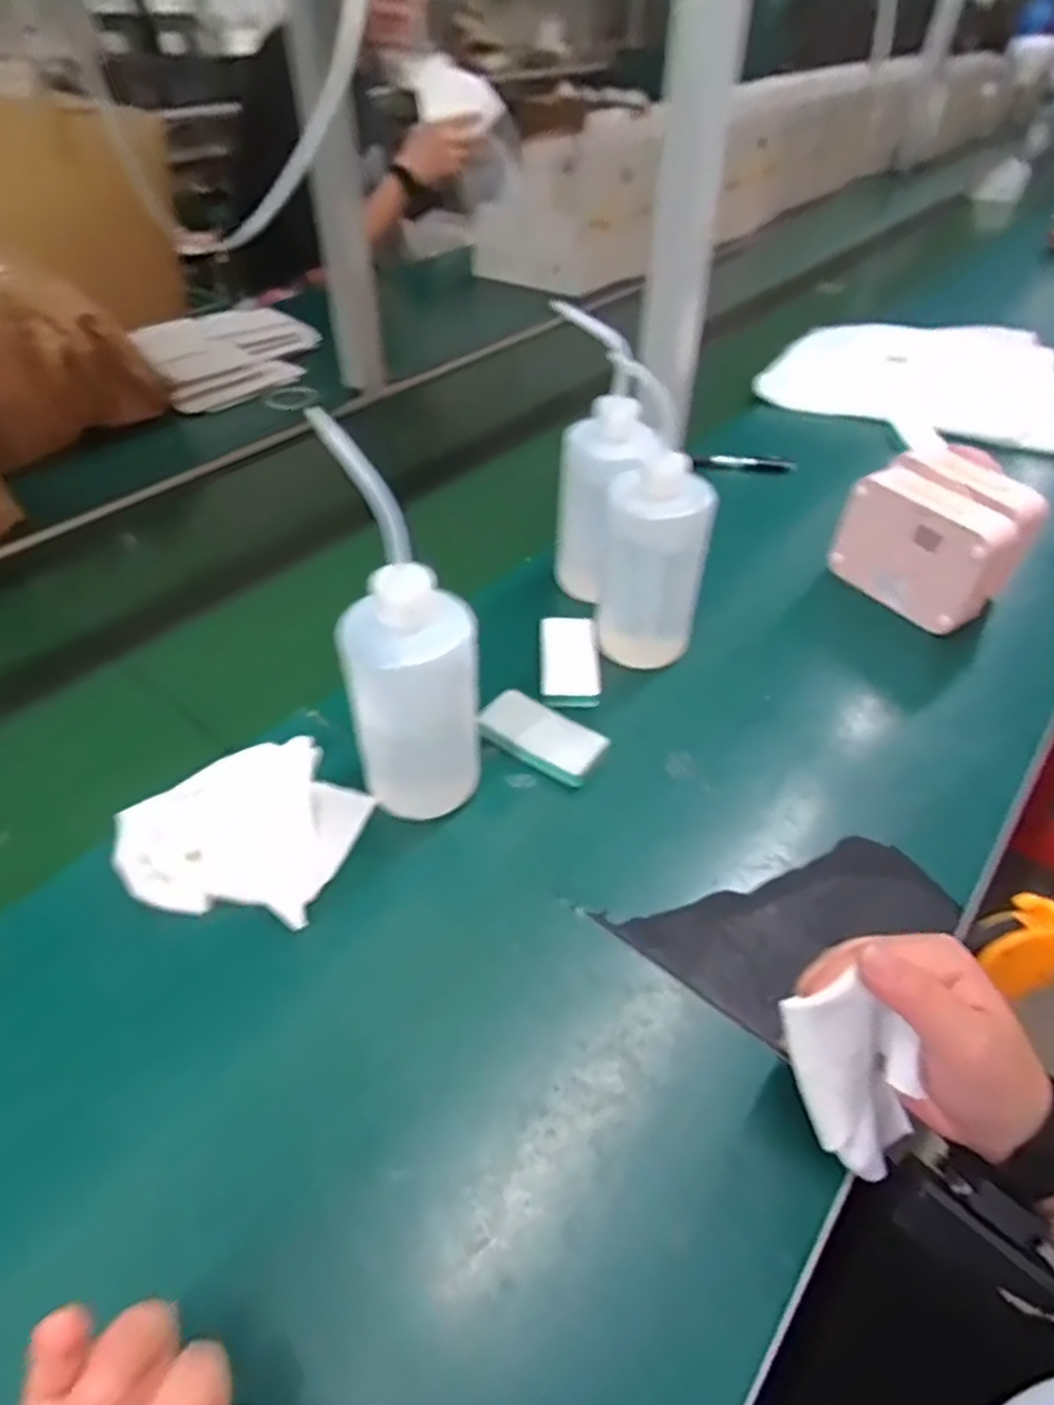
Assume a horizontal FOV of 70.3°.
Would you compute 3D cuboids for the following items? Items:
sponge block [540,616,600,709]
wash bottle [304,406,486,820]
[{"bbox_3d":[0.034,-0.034,0.600,0.047,0.011,0.098,1,45,0],"label":"sponge block"},{"bbox_3d":[-0.067,-0.028,0.443,0.078,0.229,0.065,0,45,-1],"label":"wash bottle"}]

